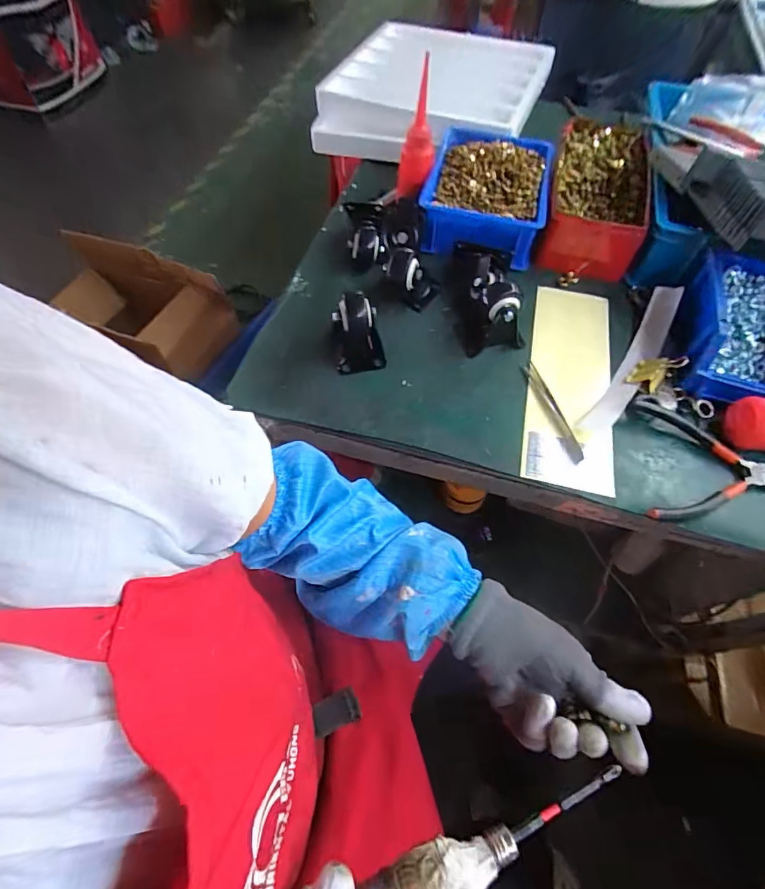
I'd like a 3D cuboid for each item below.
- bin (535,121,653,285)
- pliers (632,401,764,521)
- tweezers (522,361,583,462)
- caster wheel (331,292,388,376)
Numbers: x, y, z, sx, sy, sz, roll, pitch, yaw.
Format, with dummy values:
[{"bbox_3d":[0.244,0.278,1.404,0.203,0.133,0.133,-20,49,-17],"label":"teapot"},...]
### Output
[{"bbox_3d":[0.275,-0.325,0.581,0.116,0.070,0.240,14,60,7],"label":"bin"},{"bbox_3d":[0.305,0.023,0.407,0.135,0.016,0.118,8,60,4],"label":"pliers"},{"bbox_3d":[0.174,-0.038,0.448,0.015,0.004,0.125,-12,61,-8],"label":"tweezers"},{"bbox_3d":[-0.024,-0.120,0.452,0.052,0.067,0.065,-1,60,-1],"label":"caster wheel"}]

